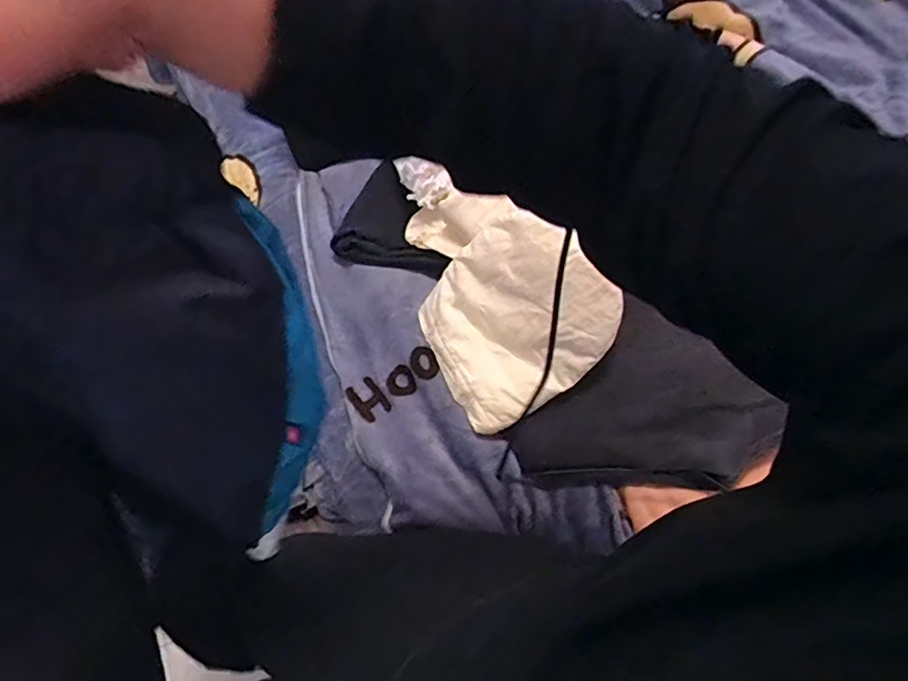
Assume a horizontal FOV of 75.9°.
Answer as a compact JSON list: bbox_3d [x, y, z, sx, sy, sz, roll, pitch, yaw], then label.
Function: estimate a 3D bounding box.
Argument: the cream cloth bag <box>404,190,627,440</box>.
[{"bbox_3d":[0.035,-0.060,0.682,0.172,0.166,0.294,-29,63,-12],"label":"cream cloth bag"}]

